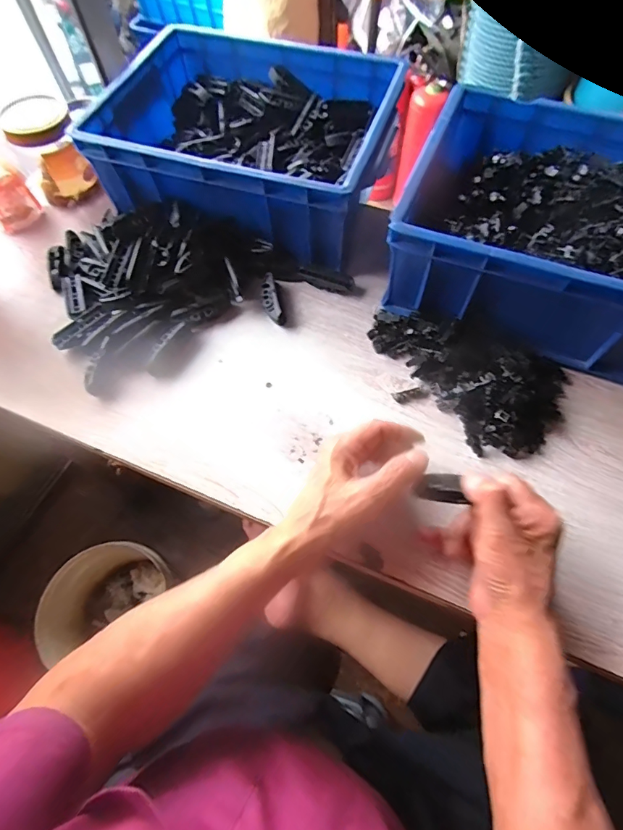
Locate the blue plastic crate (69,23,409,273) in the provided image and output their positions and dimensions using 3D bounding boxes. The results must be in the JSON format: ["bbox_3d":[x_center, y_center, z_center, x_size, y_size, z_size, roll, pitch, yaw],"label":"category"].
[{"bbox_3d":[-0.078,-0.356,0.555,0.342,0.100,0.271,17,65,10],"label":"blue plastic crate"}]

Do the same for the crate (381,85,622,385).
[{"bbox_3d":[0.277,-0.205,0.477,0.326,0.115,0.262,20,66,11],"label":"crate"}]

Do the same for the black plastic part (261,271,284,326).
[{"bbox_3d":[-0.050,-0.142,0.518,0.020,0.018,0.069,-12,64,-5],"label":"black plastic part"}]

